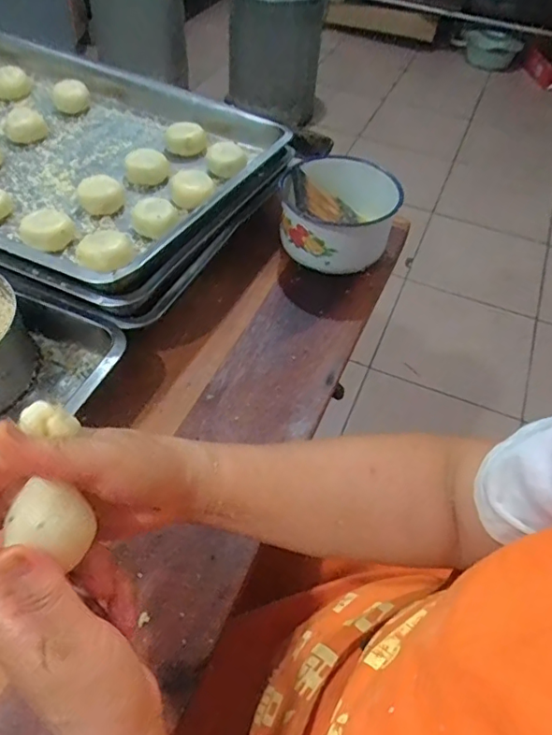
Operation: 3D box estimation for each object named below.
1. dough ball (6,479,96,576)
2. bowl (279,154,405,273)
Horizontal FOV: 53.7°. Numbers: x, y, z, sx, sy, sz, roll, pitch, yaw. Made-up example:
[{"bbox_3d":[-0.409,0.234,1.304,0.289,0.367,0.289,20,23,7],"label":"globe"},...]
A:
[{"bbox_3d":[-0.113,0.079,0.277,0.035,0.026,0.030,19,51,11],"label":"dough ball"},{"bbox_3d":[0.081,-0.194,0.694,0.137,0.081,0.139,3,50,-3],"label":"bowl"}]

